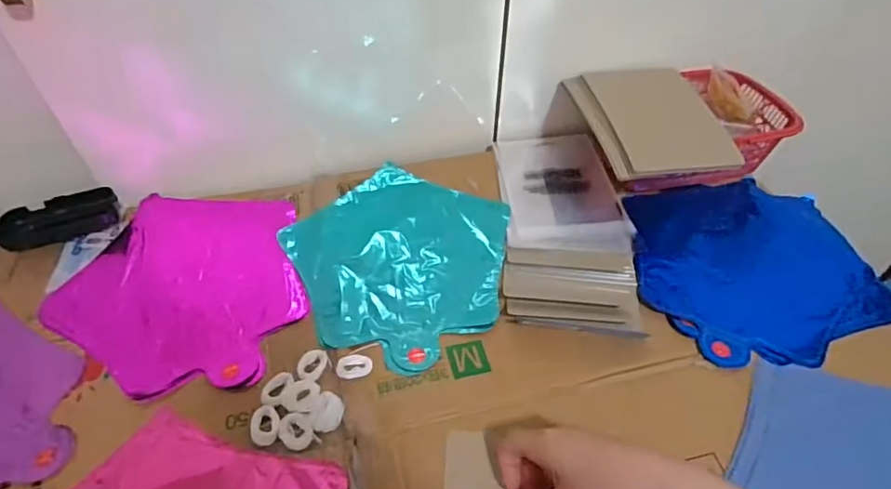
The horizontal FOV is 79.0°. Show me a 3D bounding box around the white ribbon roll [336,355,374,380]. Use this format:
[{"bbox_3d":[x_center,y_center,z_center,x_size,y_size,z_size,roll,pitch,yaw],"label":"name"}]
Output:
[{"bbox_3d":[-0.076,0.103,0.454,0.029,0.010,0.019,-11,49,-11],"label":"white ribbon roll"}]

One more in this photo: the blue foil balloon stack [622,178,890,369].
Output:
[{"bbox_3d":[0.308,0.016,0.553,0.243,0.020,0.222,-9,48,-9],"label":"blue foil balloon stack"}]

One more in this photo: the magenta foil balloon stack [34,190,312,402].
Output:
[{"bbox_3d":[-0.243,0.032,0.532,0.229,0.015,0.233,16,49,13],"label":"magenta foil balloon stack"}]

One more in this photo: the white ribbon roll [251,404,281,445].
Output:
[{"bbox_3d":[-0.141,0.141,0.421,0.022,0.008,0.030,-6,48,-6],"label":"white ribbon roll"}]

